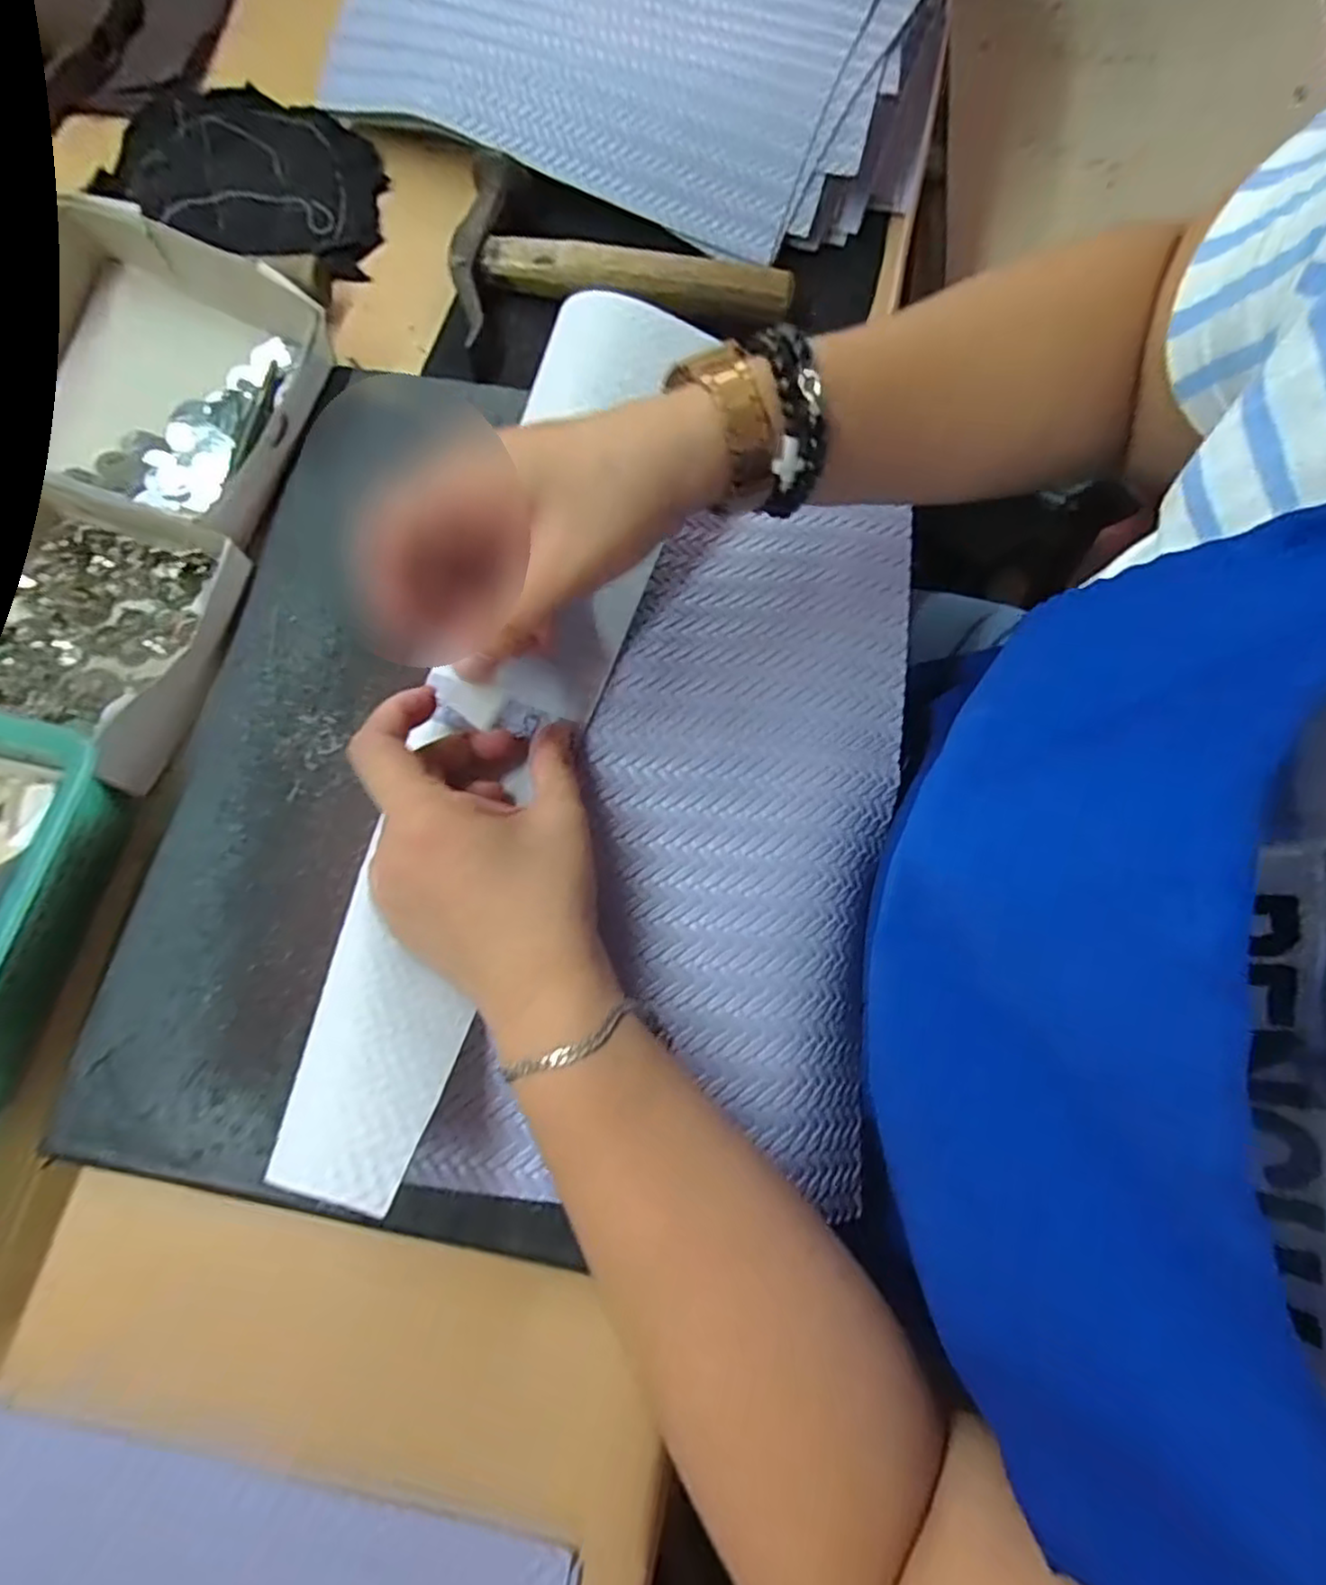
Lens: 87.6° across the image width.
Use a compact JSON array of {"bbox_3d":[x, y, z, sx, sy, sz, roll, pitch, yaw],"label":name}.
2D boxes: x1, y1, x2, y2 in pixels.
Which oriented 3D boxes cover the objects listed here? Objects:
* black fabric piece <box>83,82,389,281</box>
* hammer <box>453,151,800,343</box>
[{"bbox_3d":[-0.259,-0.394,0.441,0.183,0.018,0.120,21,76,6],"label":"black fabric piece"},{"bbox_3d":[-0.023,-0.314,0.405,0.195,0.021,0.105,6,75,2],"label":"hammer"}]

